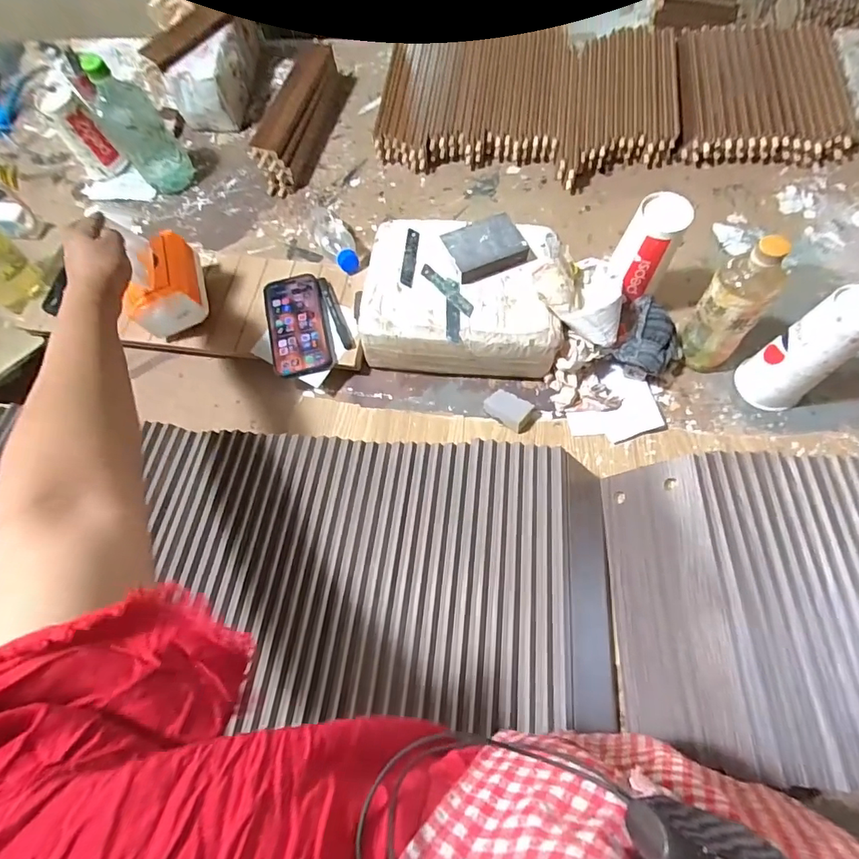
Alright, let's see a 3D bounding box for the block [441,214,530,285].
[{"bbox_3d":[0.075,-0.241,0.633,0.099,0.028,0.073,-20,64,-8],"label":"block"}]

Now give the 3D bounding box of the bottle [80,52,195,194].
[{"bbox_3d":[-0.454,-0.473,0.762,0.086,0.201,0.075,-32,68,-9],"label":"bottle"}]

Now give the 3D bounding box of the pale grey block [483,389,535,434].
[{"bbox_3d":[0.105,-0.028,0.640,0.059,0.026,0.036,37,74,18],"label":"pale grey block"}]

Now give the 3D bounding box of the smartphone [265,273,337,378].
[{"bbox_3d":[-0.188,-0.150,0.680,0.081,0.008,0.163,-15,68,-4],"label":"smartphone"}]

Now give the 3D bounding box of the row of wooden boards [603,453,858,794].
[{"bbox_3d":[0.410,0.171,0.482,0.410,0.101,0.296,-1,63,2],"label":"row of wooden boards"}]

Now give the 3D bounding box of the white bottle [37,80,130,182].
[{"bbox_3d":[-0.588,-0.498,0.810,0.064,0.127,0.082,-36,70,-12],"label":"white bottle"}]

